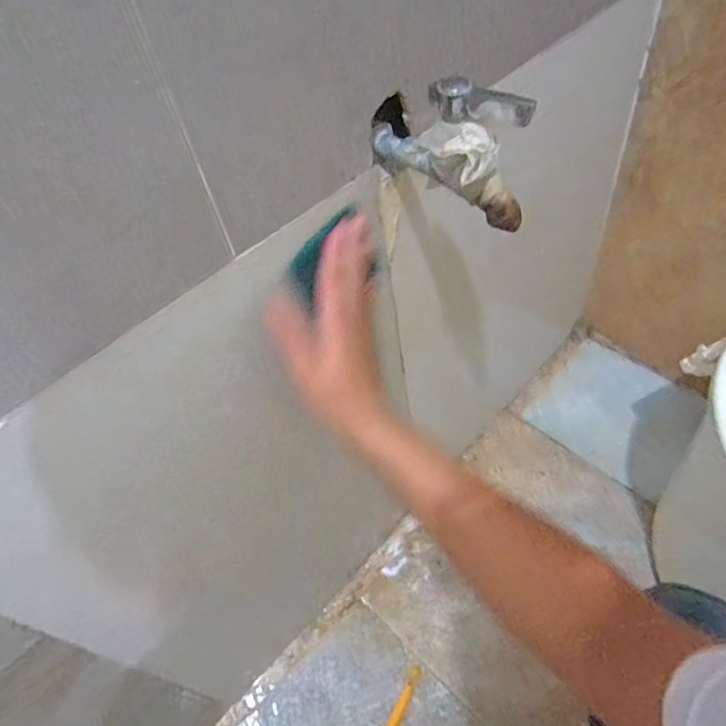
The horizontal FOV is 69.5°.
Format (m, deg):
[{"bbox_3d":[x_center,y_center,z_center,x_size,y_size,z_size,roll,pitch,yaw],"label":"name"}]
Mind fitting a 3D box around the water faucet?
[{"bbox_3d":[0.050,-0.145,0.342,0.037,0.084,0.124,-34,54,-18],"label":"water faucet"}]

